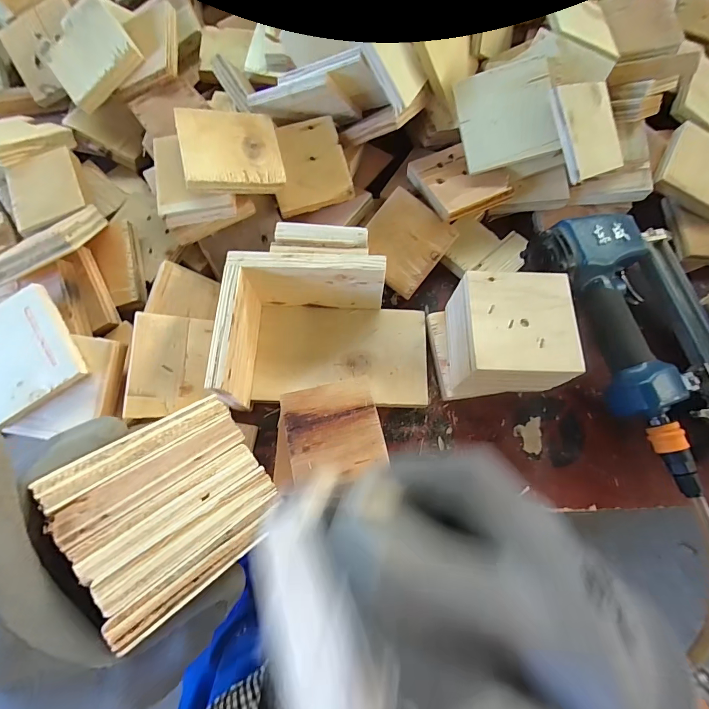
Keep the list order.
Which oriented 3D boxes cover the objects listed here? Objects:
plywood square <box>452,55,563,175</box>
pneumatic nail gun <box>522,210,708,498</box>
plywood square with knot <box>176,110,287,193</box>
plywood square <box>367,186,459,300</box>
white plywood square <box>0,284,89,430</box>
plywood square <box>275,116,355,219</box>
[{"bbox_3d":[0.155,-0.245,0.384,0.089,0.010,0.089,-11,99,15],"label":"plywood square"},{"bbox_3d":[0.299,-0.020,0.375,0.153,0.085,0.258,-21,73,-9],"label":"pneumatic nail gun"},{"bbox_3d":[-0.117,-0.195,0.357,0.088,0.011,0.084,-10,76,-21],"label":"plywood square with knot"},{"bbox_3d":[0.054,-0.122,0.410,0.083,0.005,0.092,37,88,0],"label":"plywood square"},{"bbox_3d":[-0.286,0.001,0.317,0.092,0.009,0.094,-34,83,-1],"label":"white plywood square"},{"bbox_3d":[-0.050,-0.203,0.404,0.082,0.012,0.087,-19,97,-10],"label":"plywood square"}]

